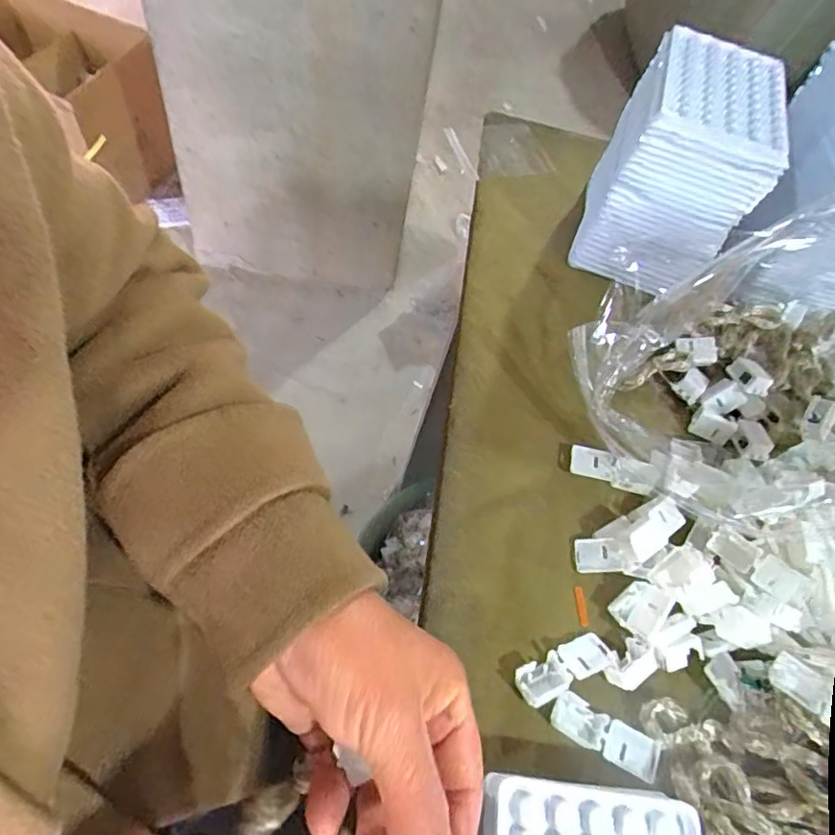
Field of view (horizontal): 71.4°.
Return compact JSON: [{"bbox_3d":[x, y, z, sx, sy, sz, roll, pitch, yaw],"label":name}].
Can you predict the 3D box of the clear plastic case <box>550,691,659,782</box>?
[{"bbox_3d":[0.095,0.160,0.294,0.055,0.006,0.019,28,59,7],"label":"clear plastic case"}]

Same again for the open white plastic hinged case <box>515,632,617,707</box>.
[{"bbox_3d":[0.078,0.132,0.307,0.056,0.011,0.020,-19,65,-20],"label":"open white plastic hinged case"}]

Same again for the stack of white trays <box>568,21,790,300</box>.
[{"bbox_3d":[0.192,-0.185,0.439,0.097,0.132,0.126,19,59,3],"label":"stack of white trays"}]

